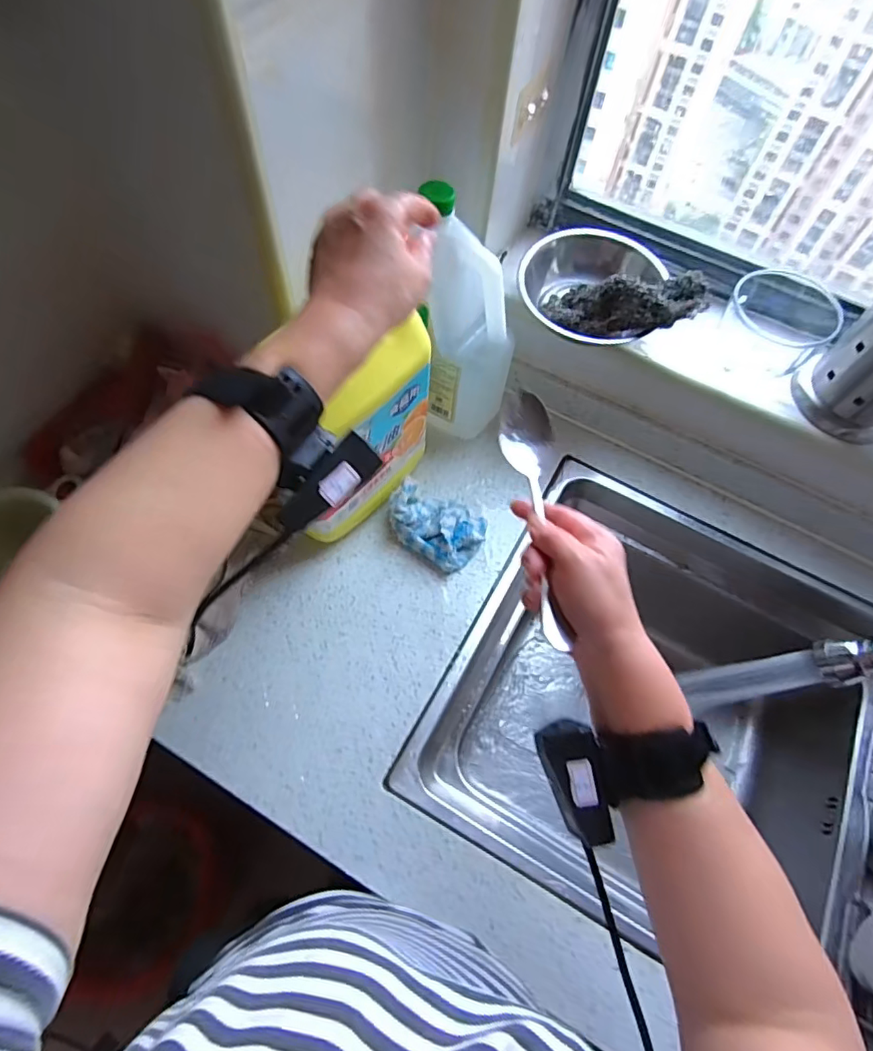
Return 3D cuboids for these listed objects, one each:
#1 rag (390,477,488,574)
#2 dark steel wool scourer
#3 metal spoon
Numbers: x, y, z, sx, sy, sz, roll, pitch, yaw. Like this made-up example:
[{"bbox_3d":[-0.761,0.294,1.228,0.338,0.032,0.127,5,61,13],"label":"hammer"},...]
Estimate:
[{"bbox_3d":[0.000,-0.004,0.612,0.105,0.042,0.076,36,66,13],"label":"rag"},{"bbox_3d":[0.199,-0.242,0.577,0.164,0.044,0.060,12,59,36],"label":"dark steel wool scourer"},{"bbox_3d":[0.072,-0.009,0.387,0.041,0.024,0.194,0,65,-4],"label":"metal spoon"}]

